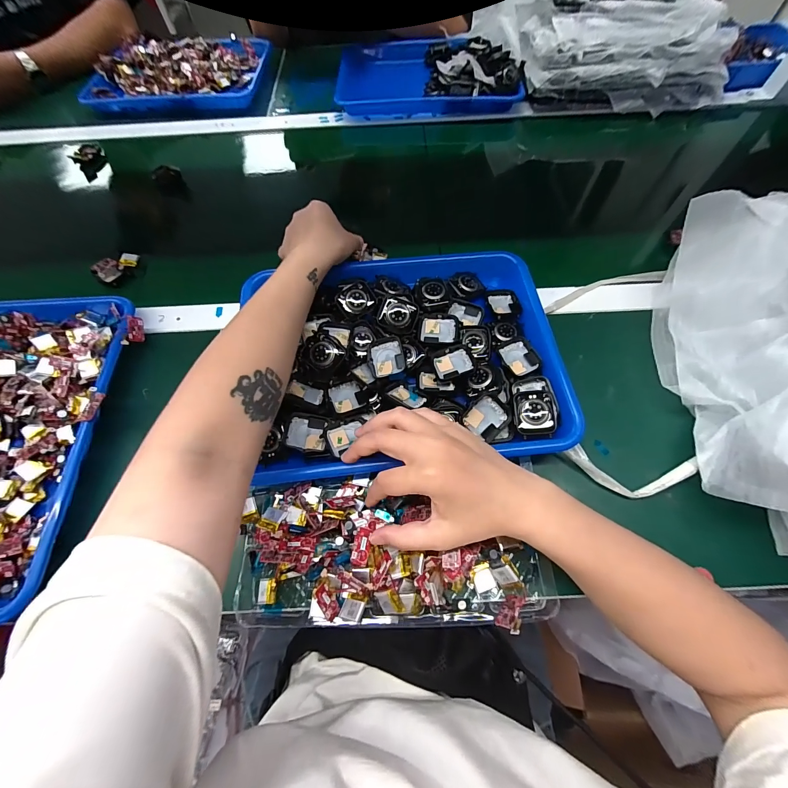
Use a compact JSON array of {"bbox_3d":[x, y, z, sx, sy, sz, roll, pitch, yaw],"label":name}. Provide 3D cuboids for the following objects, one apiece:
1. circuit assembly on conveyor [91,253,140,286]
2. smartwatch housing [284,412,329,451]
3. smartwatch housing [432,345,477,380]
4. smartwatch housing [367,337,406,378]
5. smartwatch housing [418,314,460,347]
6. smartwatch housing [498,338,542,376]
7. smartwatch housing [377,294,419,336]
[{"bbox_3d":[-0.366,-0.170,0.453,0.028,0.018,0.054,34,69,16],"label":"circuit assembly on conveyor"},{"bbox_3d":[-0.082,0.036,0.322,0.036,0.015,0.034,7,64,5],"label":"smartwatch housing"},{"bbox_3d":[0.060,-0.032,0.350,0.041,0.013,0.033,-17,65,-7],"label":"smartwatch housing"},{"bbox_3d":[-0.007,-0.038,0.351,0.036,0.009,0.041,-14,74,10],"label":"smartwatch housing"},{"bbox_3d":[0.048,-0.066,0.366,0.042,0.012,0.037,5,64,4],"label":"smartwatch housing"},{"bbox_3d":[0.128,-0.038,0.352,0.033,0.007,0.040,-22,65,-9],"label":"smartwatch housing"},{"bbox_3d":[0.004,-0.083,0.363,0.040,0.008,0.040,15,94,-4],"label":"smartwatch housing"}]

